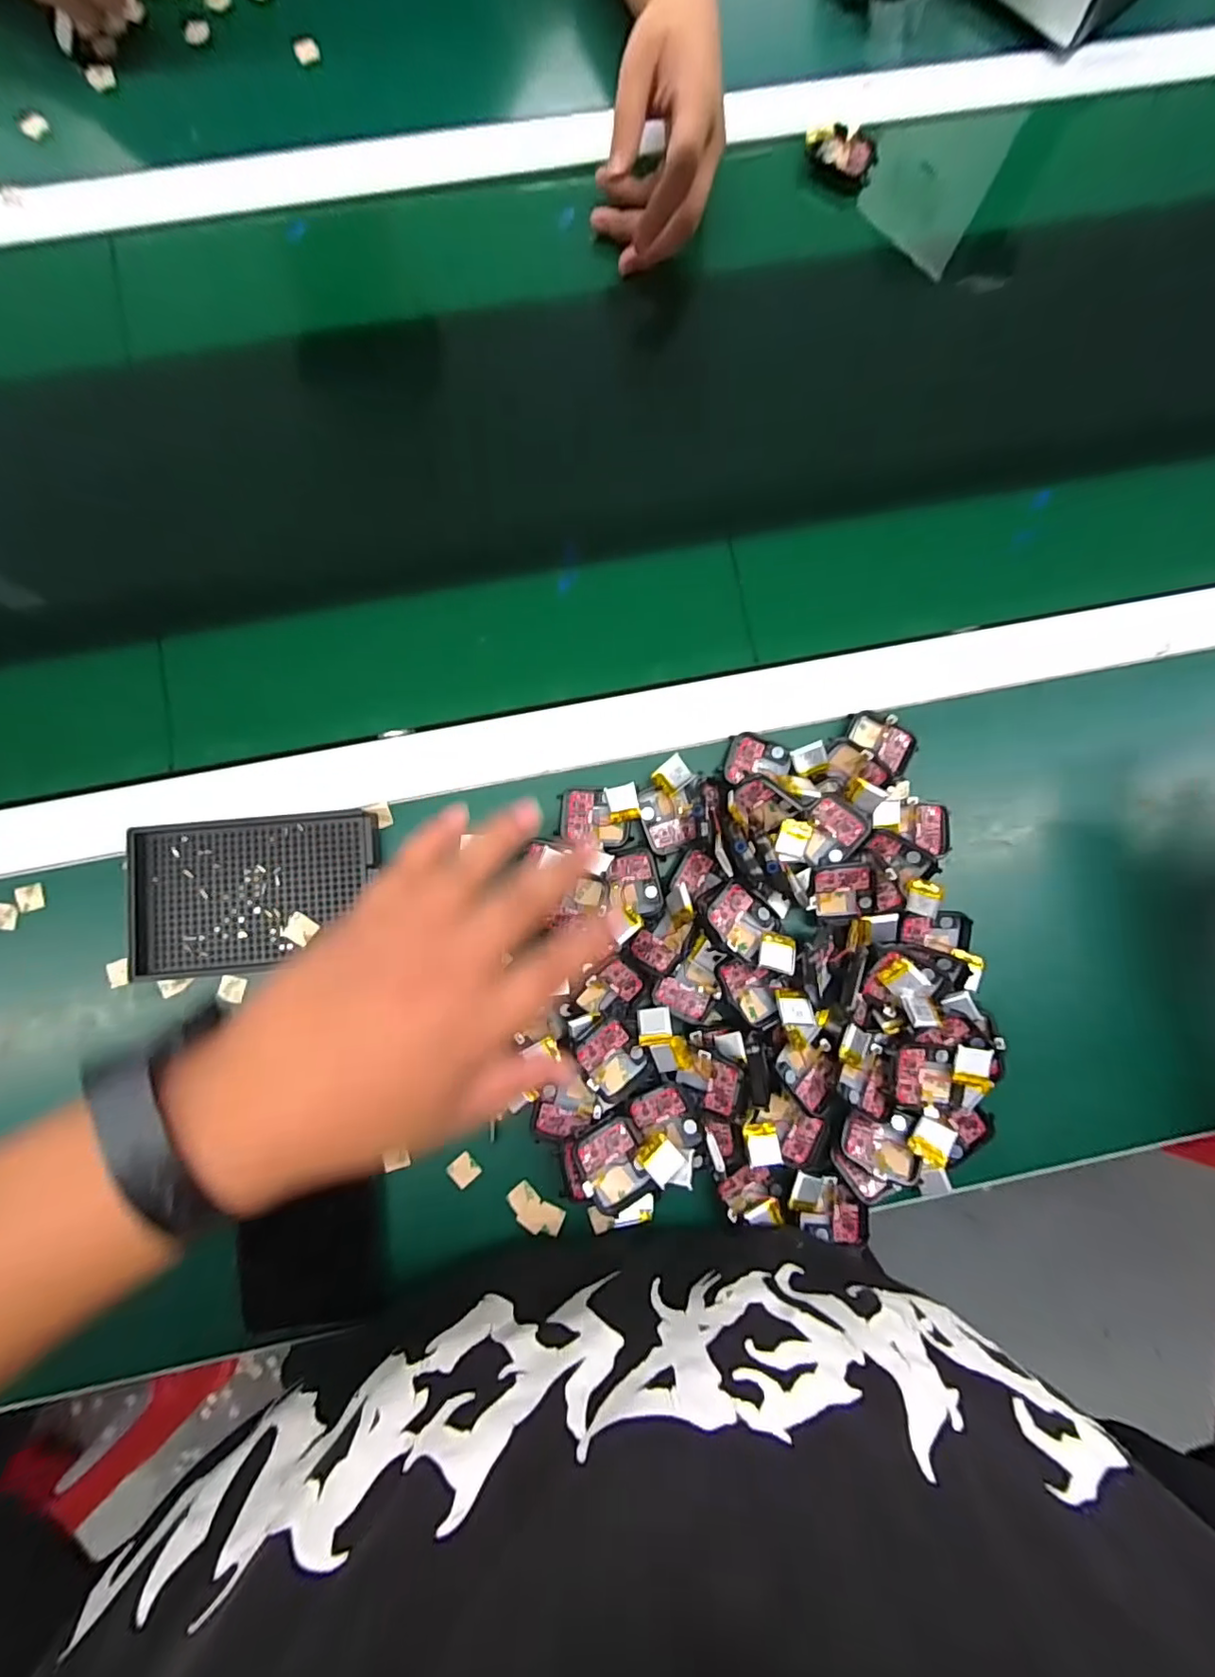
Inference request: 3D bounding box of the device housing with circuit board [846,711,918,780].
[{"bbox_3d":[0.175,-0.062,0.362,0.044,0.012,0.032,29,96,8],"label":"device housing with circuit board"}]

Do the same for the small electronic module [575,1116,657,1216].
[{"bbox_3d":[0.003,0.180,0.313,0.035,0.010,0.041,-19,76,-17],"label":"small electronic module"}]

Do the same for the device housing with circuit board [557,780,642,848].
[{"bbox_3d":[-0.005,-0.015,0.349,0.047,0.011,0.036,4,83,-1],"label":"device housing with circuit board"}]

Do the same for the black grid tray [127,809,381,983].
[{"bbox_3d":[-0.208,0.033,0.344,0.137,0.028,0.089,-6,82,-2],"label":"black grid tray"}]

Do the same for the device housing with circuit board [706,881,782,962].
[{"bbox_3d":[0.077,0.047,0.324,0.036,0.010,0.038,-42,96,-21],"label":"device housing with circuit board"}]

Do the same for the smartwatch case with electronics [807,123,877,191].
[{"bbox_3d":[0.174,-0.510,0.422,0.051,0.020,0.028,27,83,2],"label":"smartwatch case with electronics"}]

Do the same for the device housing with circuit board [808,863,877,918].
[{"bbox_3d":[0.140,0.032,0.341,0.037,0.012,0.038,-17,111,15],"label":"device housing with circuit board"}]

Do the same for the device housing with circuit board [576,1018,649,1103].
[{"bbox_3d":[0.003,0.127,0.323,0.034,0.010,0.037,-34,85,-5],"label":"device housing with circuit board"}]

